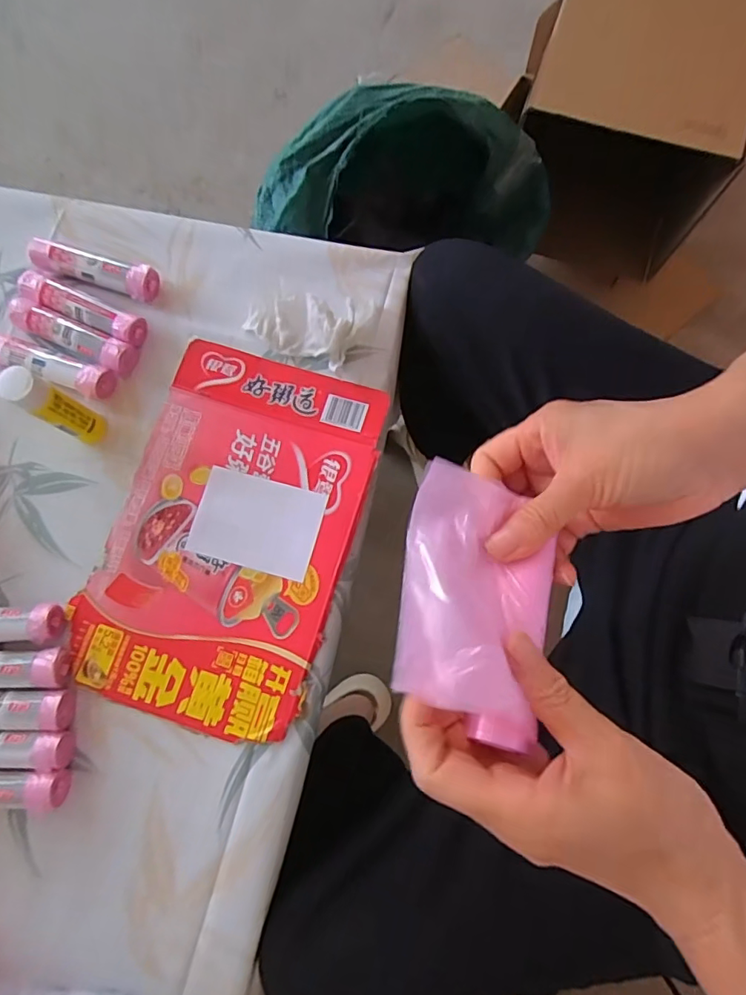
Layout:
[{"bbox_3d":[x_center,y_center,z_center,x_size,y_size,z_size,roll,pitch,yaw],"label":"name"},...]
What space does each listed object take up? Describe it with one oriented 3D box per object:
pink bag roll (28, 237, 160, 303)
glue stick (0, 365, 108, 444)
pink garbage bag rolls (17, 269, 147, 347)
[{"bbox_3d":[-0.266,-0.218,0.509,0.127,0.025,0.028,17,79,4],"label":"pink bag roll"},{"bbox_3d":[-0.259,-0.073,0.439,0.030,0.102,0.028,0,78,0],"label":"glue stick"},{"bbox_3d":[-0.273,-0.176,0.500,0.126,0.025,0.028,24,79,5],"label":"pink garbage bag rolls"}]

